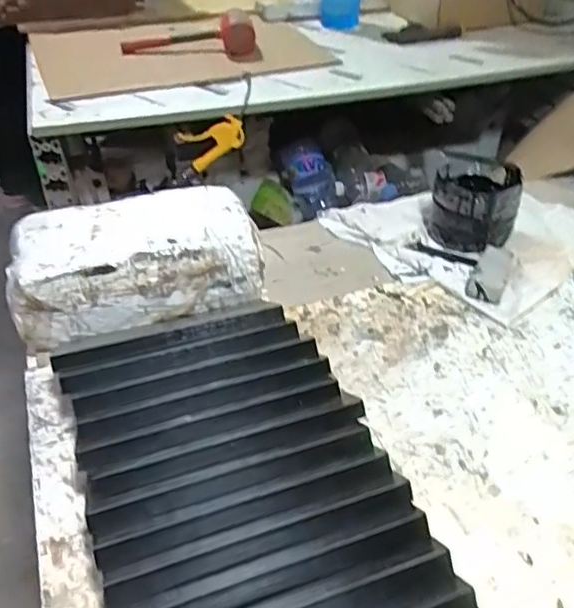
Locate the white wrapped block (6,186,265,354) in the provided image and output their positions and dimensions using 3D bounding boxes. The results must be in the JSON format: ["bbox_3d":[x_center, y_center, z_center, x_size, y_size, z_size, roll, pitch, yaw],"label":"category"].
[{"bbox_3d":[-0.152,-0.043,0.618,0.239,0.101,0.105,-8,41,-12],"label":"white wrapped block"}]

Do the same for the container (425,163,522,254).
[{"bbox_3d":[0.226,-0.122,0.732,0.101,0.073,0.097,13,41,13],"label":"container"}]

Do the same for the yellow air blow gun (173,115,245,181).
[{"bbox_3d":[-0.154,-0.322,1.193,0.162,0.092,0.045,-24,25,36],"label":"yellow air blow gun"}]

